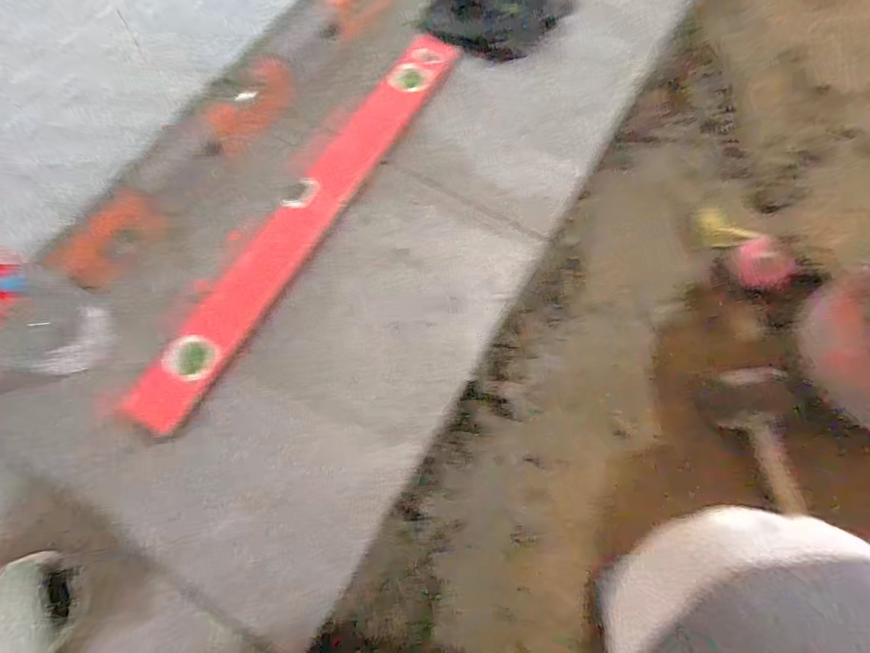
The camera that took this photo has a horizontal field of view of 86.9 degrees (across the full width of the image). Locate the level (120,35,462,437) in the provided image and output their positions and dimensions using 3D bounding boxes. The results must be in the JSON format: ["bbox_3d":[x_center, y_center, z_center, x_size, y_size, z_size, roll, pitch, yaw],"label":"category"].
[{"bbox_3d":[-0.144,-0.143,0.539,0.071,0.029,0.580,28,73,9],"label":"level"}]

